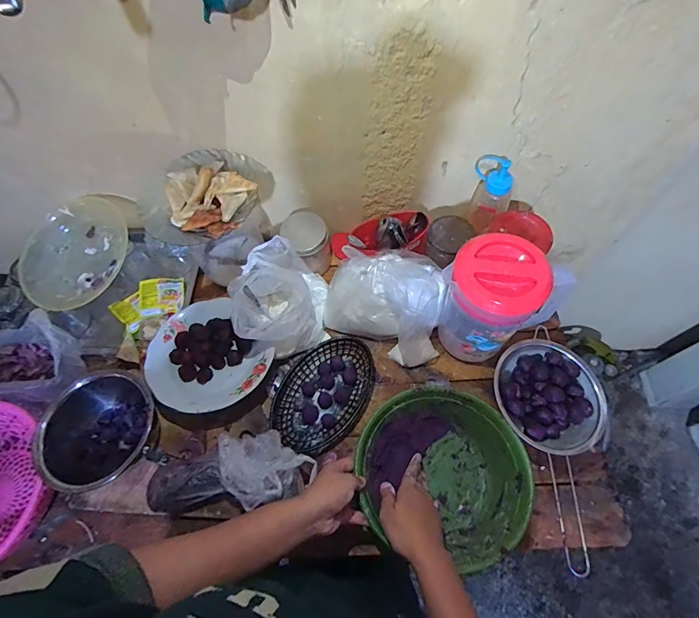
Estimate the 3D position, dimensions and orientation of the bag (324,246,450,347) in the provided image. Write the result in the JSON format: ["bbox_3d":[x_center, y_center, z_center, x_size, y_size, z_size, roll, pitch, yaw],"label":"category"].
[{"bbox_3d":[0.061,-0.035,0.680,0.192,0.177,0.130,18,65,11],"label":"bag"}]

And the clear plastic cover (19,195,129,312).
[{"bbox_3d":[-0.522,-0.108,0.756,0.216,0.040,0.218,22,83,11],"label":"clear plastic cover"}]

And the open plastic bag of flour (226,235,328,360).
[{"bbox_3d":[-0.120,-0.015,0.710,0.149,0.131,0.183,-11,63,-4],"label":"open plastic bag of flour"}]

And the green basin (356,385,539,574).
[{"bbox_3d":[0.136,0.238,0.598,0.233,0.086,0.215,-1,63,2],"label":"green basin"}]

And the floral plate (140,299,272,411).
[{"bbox_3d":[-0.243,0.082,0.665,0.173,0.045,0.206,-38,67,-16],"label":"floral plate"}]

